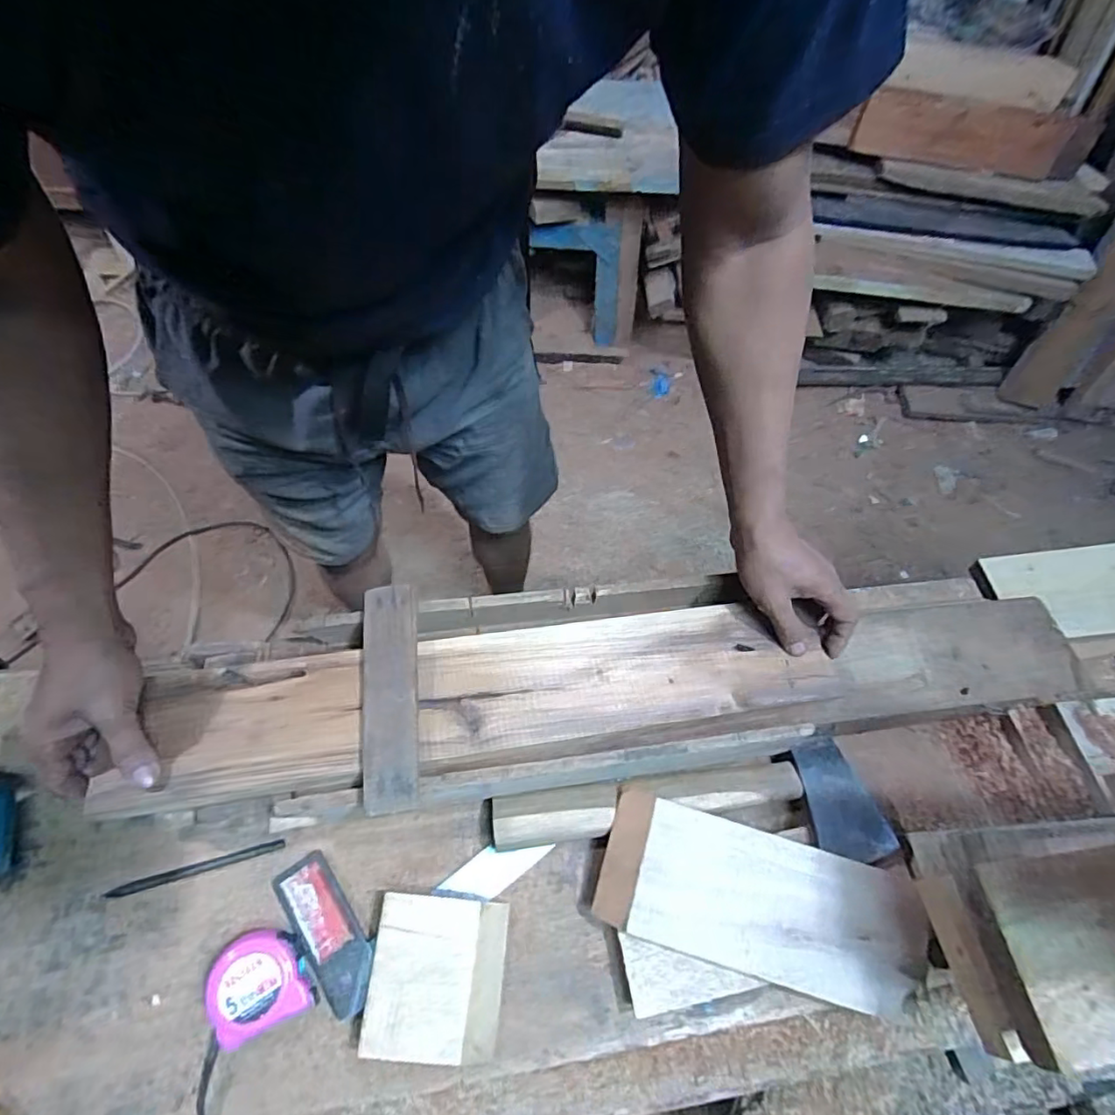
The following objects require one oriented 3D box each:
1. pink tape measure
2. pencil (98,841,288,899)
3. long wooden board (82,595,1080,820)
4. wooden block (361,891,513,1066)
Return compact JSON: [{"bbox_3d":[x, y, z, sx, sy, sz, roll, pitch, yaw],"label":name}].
[{"bbox_3d":[-0.229,0.323,0.442,0.065,0.028,0.067,-25,66,-16],"label":"pink tape measure"},{"bbox_3d":[-0.303,0.263,0.491,0.135,0.004,0.009,-14,64,-10],"label":"pencil"},{"bbox_3d":[0.089,0.111,0.538,0.883,0.043,0.123,-3,60,-11],"label":"long wooden board"},{"bbox_3d":[-0.094,0.328,0.458,0.100,0.031,0.102,6,62,0],"label":"wooden block"}]

